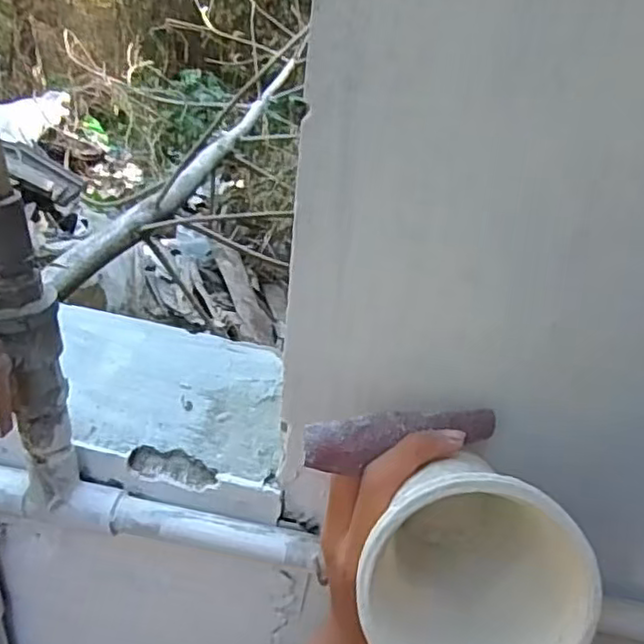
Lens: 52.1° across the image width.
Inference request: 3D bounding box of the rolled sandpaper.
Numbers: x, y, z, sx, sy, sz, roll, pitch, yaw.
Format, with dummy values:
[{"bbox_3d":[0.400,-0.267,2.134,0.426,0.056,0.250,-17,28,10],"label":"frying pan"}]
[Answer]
[{"bbox_3d":[0.039,0.057,0.328,0.098,0.016,0.019,-7,34,-15],"label":"rolled sandpaper"}]

